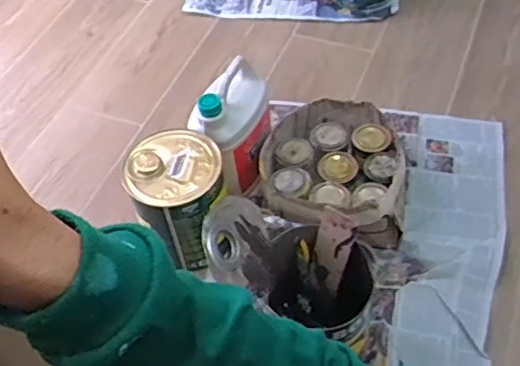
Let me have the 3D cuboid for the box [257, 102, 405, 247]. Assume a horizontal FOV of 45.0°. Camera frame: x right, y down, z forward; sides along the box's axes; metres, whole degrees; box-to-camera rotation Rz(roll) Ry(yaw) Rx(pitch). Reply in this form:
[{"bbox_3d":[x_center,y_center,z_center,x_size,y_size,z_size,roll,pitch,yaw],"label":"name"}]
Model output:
[{"bbox_3d":[0.141,-0.027,1.174,0.258,0.092,0.286,7,53,10],"label":"box"}]

